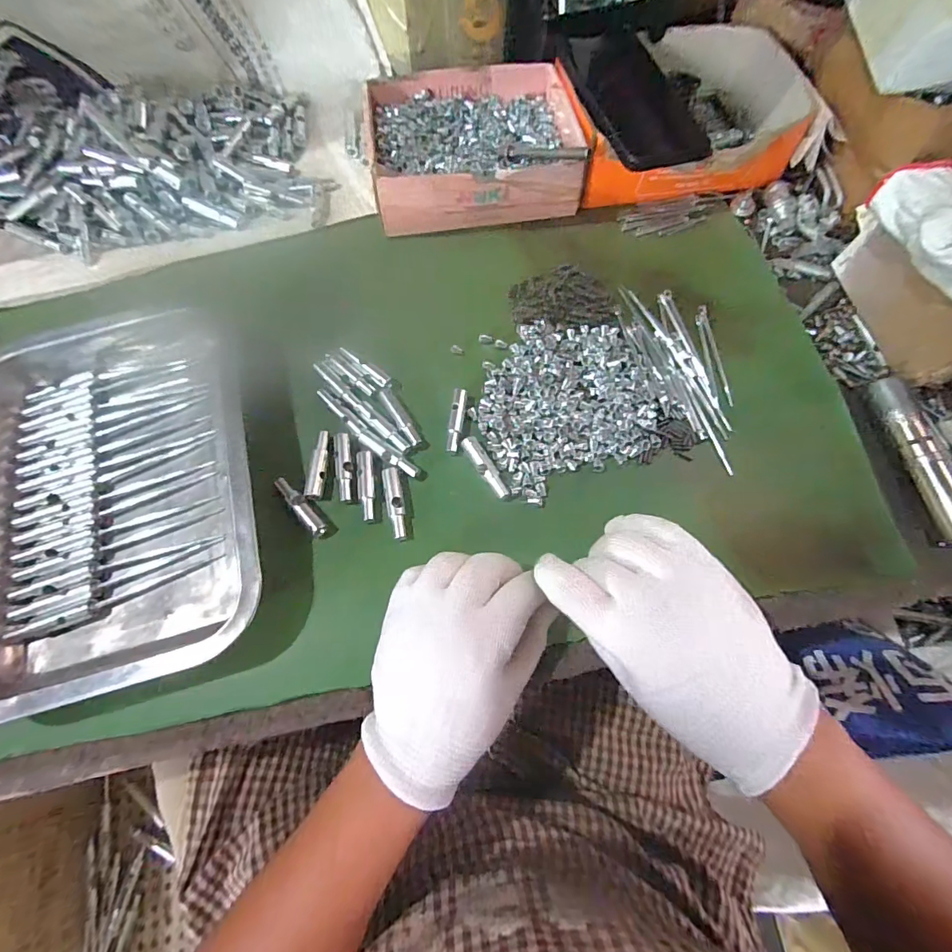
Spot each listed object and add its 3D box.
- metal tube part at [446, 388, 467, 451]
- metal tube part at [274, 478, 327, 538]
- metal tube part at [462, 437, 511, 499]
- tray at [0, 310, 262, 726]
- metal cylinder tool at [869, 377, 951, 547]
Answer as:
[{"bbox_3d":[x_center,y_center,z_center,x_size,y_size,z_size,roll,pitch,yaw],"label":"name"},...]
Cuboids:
[{"bbox_3d":[-0.014,-0.041,0.345,0.009,0.007,0.049,8,72,2],"label":"metal tube part"},{"bbox_3d":[-0.120,0.020,0.321,0.010,0.011,0.052,-39,76,-12],"label":"metal tube part"},{"bbox_3d":[0.007,-0.006,0.332,0.012,0.007,0.051,-30,74,-10],"label":"metal tube part"},{"bbox_3d":[-0.245,-0.001,0.310,0.188,0.040,0.269,-14,72,-5],"label":"tray"},{"bbox_3d":[0.311,-0.014,0.327,0.020,0.019,0.121,-9,72,-3],"label":"metal cylinder tool"}]

